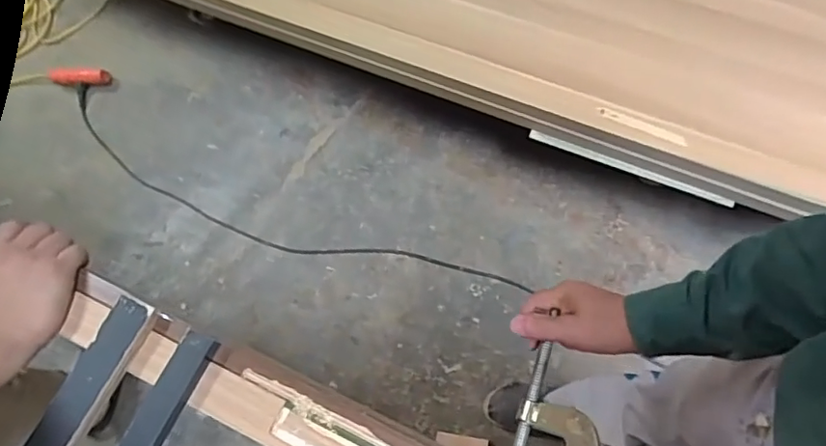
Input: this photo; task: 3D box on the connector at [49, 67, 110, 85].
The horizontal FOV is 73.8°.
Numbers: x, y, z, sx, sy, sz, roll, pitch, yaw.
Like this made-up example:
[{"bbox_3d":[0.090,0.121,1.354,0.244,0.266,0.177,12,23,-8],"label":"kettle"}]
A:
[{"bbox_3d":[-0.922,-0.399,1.519,0.170,0.052,0.049,-1,68,2],"label":"connector"}]

